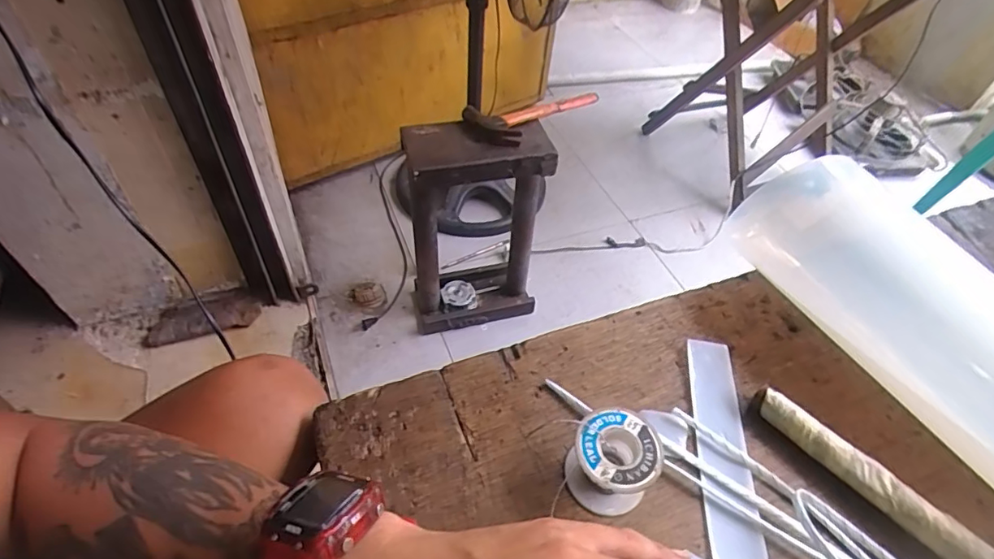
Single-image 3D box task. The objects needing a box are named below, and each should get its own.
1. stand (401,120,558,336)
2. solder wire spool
[{"bbox_3d":[-0.046,-0.093,1.075,0.254,0.460,0.138,-6,50,-9],"label":"stand"},{"bbox_3d":[0.071,0.109,0.321,0.049,0.043,0.049,2,49,-2],"label":"solder wire spool"}]

